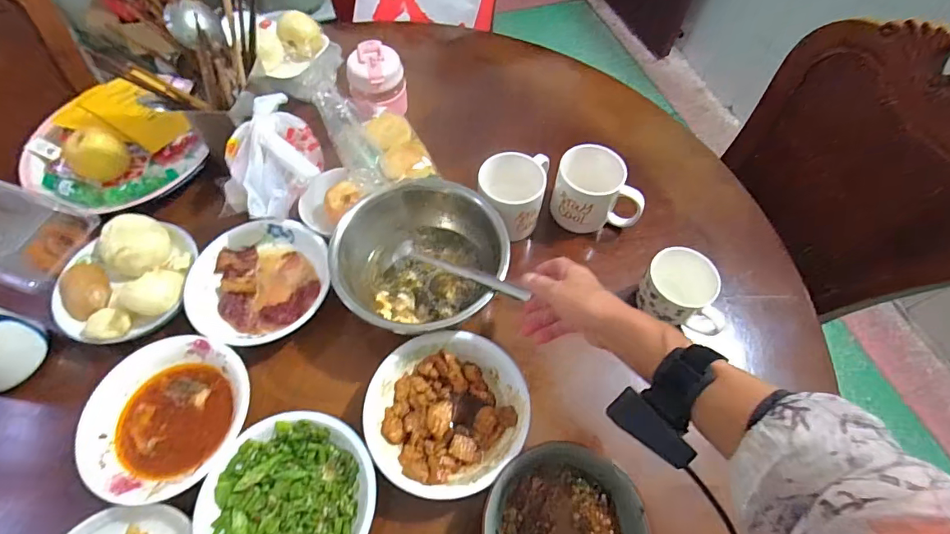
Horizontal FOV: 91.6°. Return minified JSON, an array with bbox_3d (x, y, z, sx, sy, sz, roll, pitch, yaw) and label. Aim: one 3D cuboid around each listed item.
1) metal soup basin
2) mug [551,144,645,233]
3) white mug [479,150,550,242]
[{"bbox_3d":[-0.069,-0.016,0.593,0.207,0.099,0.196,0,60,0],"label":"metal soup basin"},{"bbox_3d":[0.175,-0.109,0.660,0.121,0.093,0.082,7,60,4],"label":"mug"},{"bbox_3d":[0.055,-0.106,0.663,0.095,0.094,0.118,10,60,5],"label":"white mug"}]

